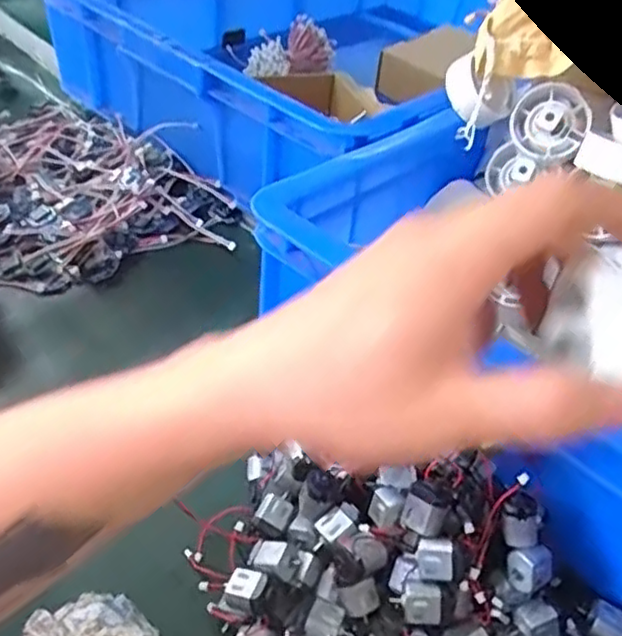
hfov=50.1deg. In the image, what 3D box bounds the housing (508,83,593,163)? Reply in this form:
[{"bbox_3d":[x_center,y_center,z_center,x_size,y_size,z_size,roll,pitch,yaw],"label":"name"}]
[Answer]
[{"bbox_3d":[0.171,-0.141,0.476,0.052,0.016,0.053,1,93,18],"label":"housing"}]

